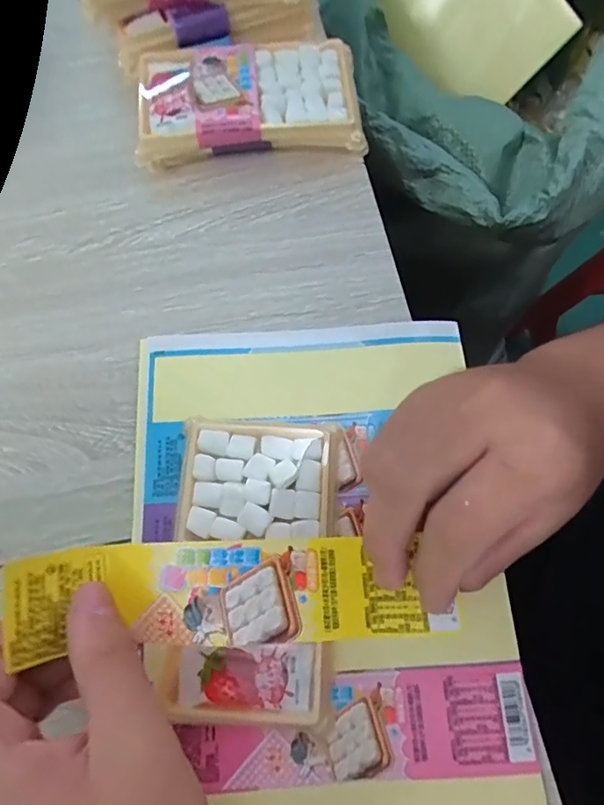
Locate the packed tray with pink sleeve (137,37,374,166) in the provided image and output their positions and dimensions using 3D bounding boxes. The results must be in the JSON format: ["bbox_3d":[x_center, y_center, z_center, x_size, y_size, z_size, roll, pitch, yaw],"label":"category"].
[{"bbox_3d":[-0.033,-0.192,0.307,0.133,0.017,0.078,-4,71,-3],"label":"packed tray with pink sleeve"}]

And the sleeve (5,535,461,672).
[{"bbox_3d":[-0.025,0.071,0.185,0.152,0.014,0.041,2,71,-6],"label":"sleeve"}]

